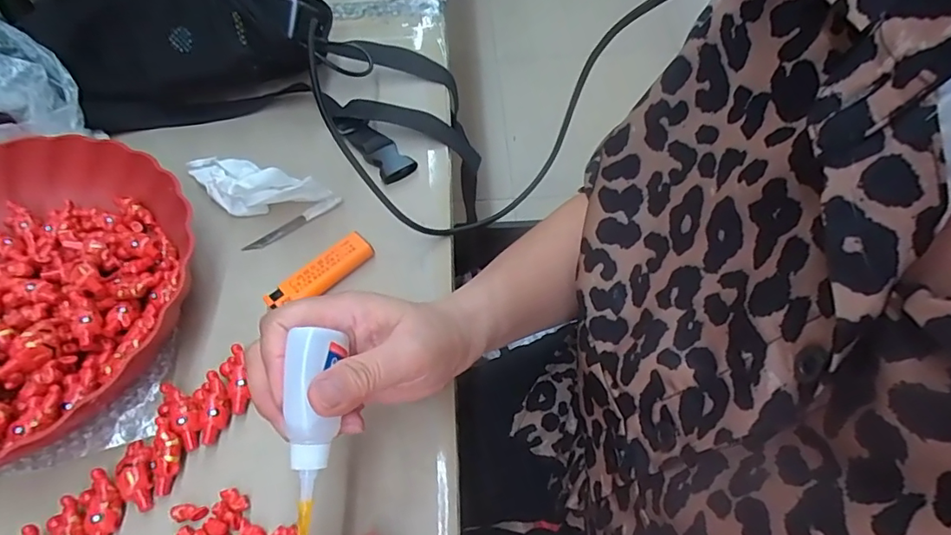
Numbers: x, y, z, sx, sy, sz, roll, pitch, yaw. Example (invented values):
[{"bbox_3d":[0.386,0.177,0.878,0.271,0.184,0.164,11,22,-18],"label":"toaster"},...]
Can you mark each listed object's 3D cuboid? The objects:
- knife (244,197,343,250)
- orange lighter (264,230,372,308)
[{"bbox_3d":[-0.142,-0.036,0.400,0.080,0.010,0.010,-30,61,-17],"label":"knife"},{"bbox_3d":[-0.111,0.007,0.371,0.079,0.017,0.023,-37,63,-21],"label":"orange lighter"}]

